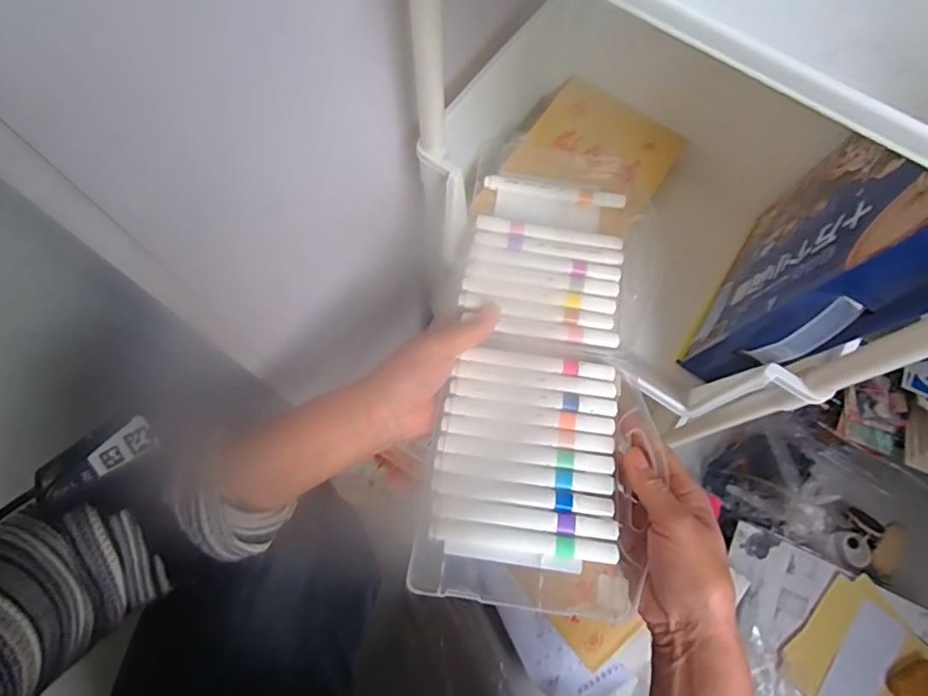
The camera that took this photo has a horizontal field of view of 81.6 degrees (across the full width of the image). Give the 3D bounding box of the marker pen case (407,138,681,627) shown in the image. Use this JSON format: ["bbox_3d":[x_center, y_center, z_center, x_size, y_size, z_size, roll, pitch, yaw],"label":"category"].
[{"bbox_3d":[0.070,-0.003,0.427,0.157,0.022,0.382,10,66,2],"label":"marker pen case"}]

